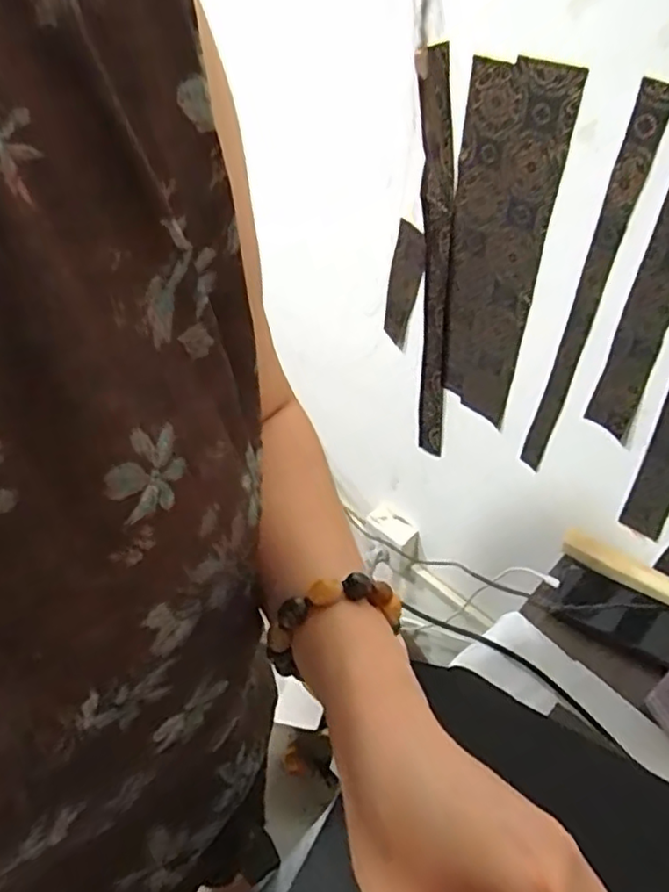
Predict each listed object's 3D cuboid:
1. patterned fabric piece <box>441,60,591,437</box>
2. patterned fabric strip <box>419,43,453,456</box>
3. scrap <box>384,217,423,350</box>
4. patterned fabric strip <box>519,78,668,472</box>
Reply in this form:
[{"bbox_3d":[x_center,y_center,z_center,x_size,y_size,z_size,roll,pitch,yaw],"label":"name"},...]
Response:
[{"bbox_3d":[0.173,-0.202,0.698,0.115,0.386,0.008,34,55,29],"label":"patterned fabric piece"},{"bbox_3d":[0.122,-0.186,0.769,0.040,0.505,0.010,23,48,31],"label":"patterned fabric strip"},{"bbox_3d":[0.085,-0.204,0.807,0.006,0.172,0.052,-30,61,-27],"label":"scrap"},{"bbox_3d":[0.254,-0.135,0.650,0.009,0.423,0.033,-35,55,-29],"label":"patterned fabric strip"}]

